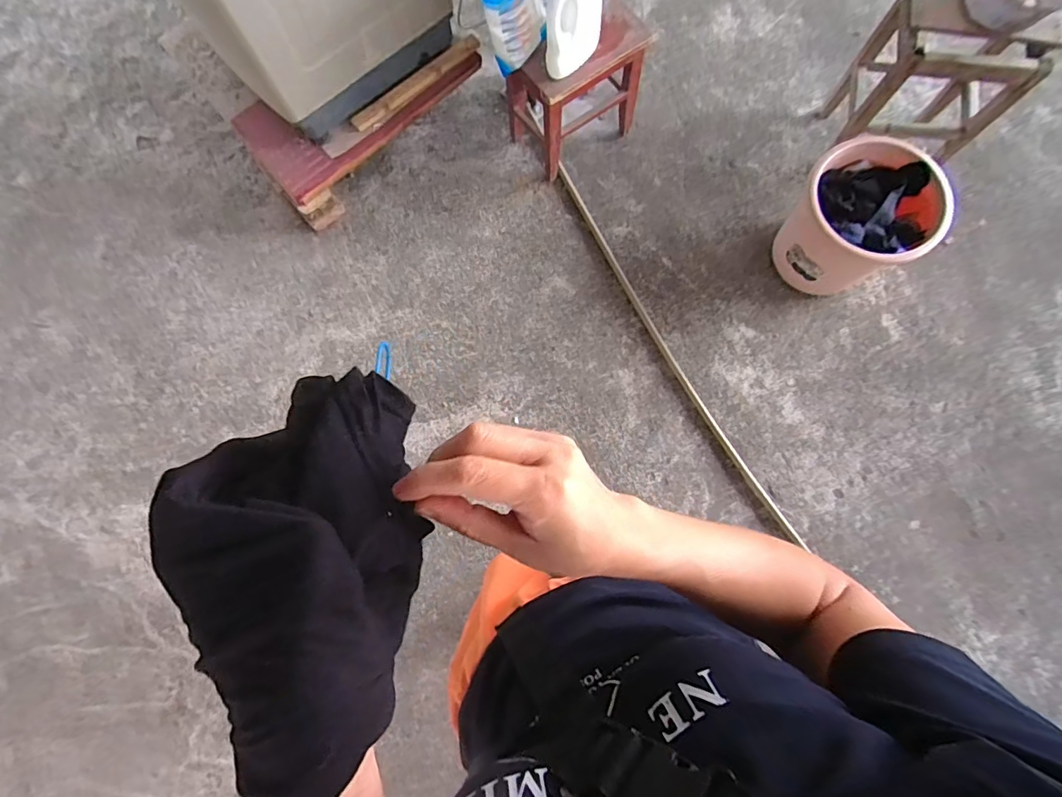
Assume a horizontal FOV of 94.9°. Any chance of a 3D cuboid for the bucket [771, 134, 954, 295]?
[{"bbox_3d":[0.916,-0.506,1.404,0.413,0.343,0.352,-32,79,-5],"label":"bucket"}]

